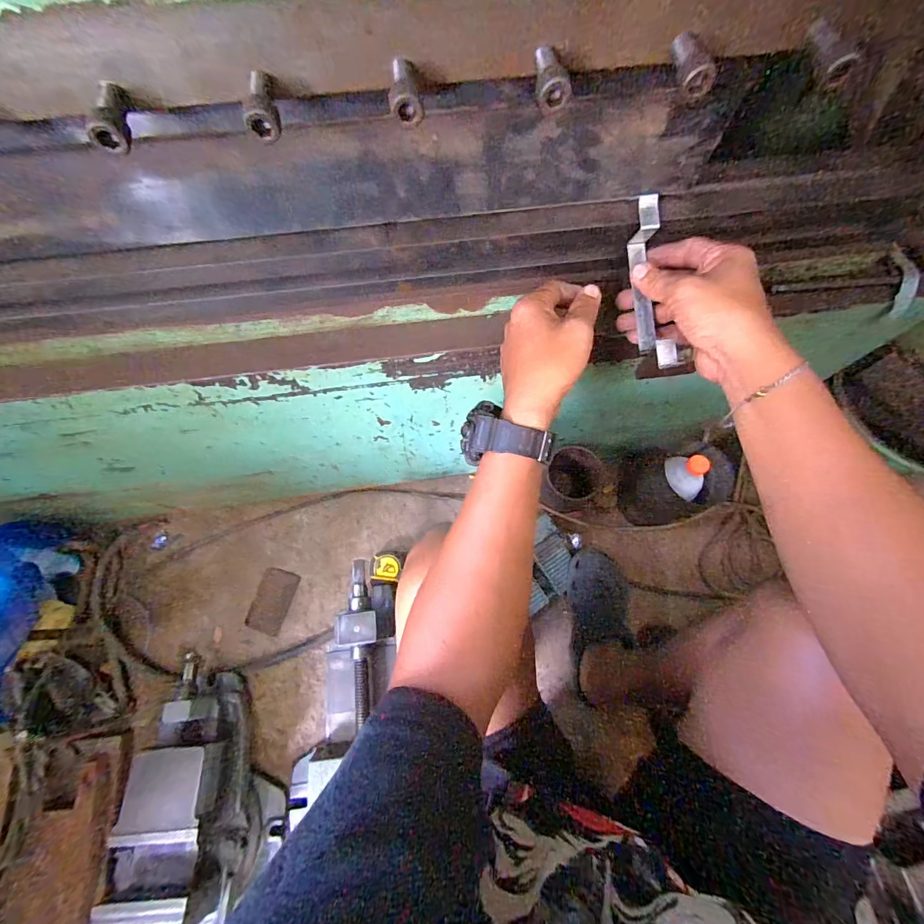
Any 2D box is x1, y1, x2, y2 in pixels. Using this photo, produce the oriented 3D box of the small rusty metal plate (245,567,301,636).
[{"bbox_3d":[-0.375,0.275,0.825,0.078,0.006,0.115,12,71,13],"label":"small rusty metal plate"}]

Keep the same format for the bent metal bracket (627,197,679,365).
[{"bbox_3d":[0.168,-0.155,0.371,0.019,0.042,0.145,-6,92,-3],"label":"bent metal bracket"}]

